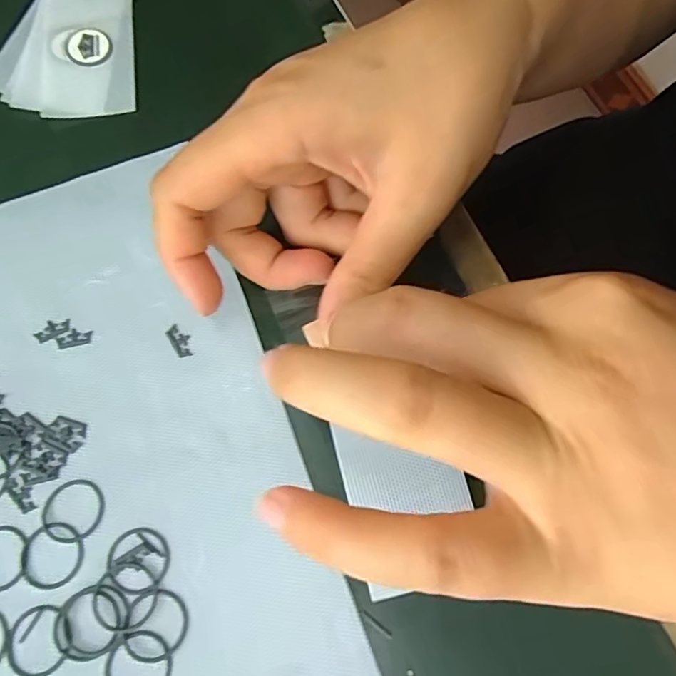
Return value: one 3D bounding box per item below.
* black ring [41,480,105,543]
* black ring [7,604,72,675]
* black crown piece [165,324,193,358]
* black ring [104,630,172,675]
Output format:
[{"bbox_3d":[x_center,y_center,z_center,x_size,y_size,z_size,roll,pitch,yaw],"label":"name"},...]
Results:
[{"bbox_3d":[-0.091,0.059,0.180,0.022,0.004,0.020,-1,67,1],"label":"black ring"},{"bbox_3d":[-0.095,0.096,0.166,0.021,0.004,0.020,0,71,0],"label":"black ring"},{"bbox_3d":[-0.060,0.001,0.198,0.007,0.004,0.014,-31,74,-10],"label":"black crown piece"},{"bbox_3d":[-0.062,0.102,0.162,0.021,0.004,0.020,0,71,0],"label":"black ring"}]

